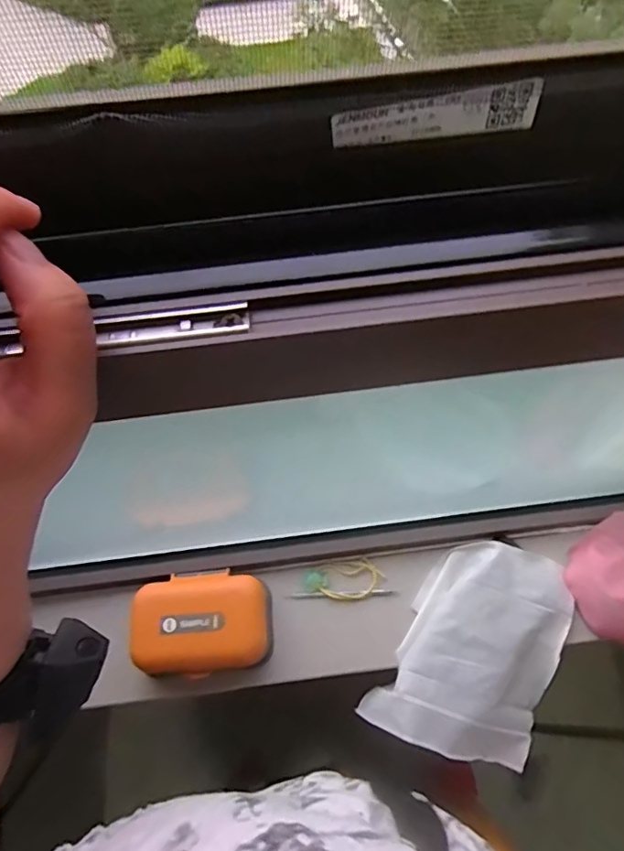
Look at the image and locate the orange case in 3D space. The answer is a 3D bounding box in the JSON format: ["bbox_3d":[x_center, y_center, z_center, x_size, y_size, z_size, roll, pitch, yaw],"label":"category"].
[{"bbox_3d":[-0.098,0.183,0.502,0.117,0.054,0.083,-5,65,-1],"label":"orange case"}]

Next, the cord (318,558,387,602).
[{"bbox_3d":[0.040,0.153,0.537,0.064,0.004,0.039,-11,65,-4],"label":"cord"}]

